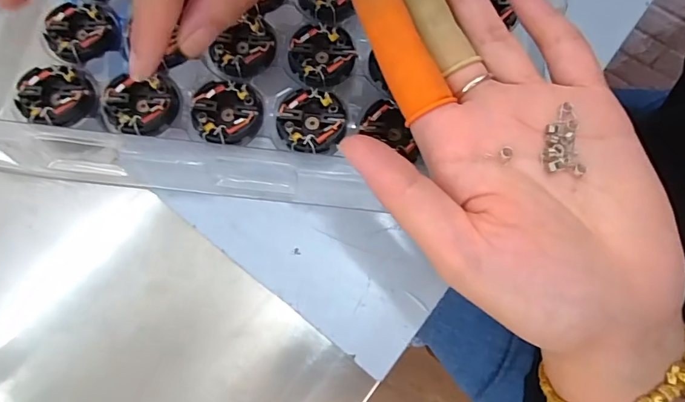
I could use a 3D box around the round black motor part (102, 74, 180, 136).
[{"bbox_3d":[-0.093,-0.044,0.209,0.032,0.009,0.029,-13,71,-7],"label":"round black motor part"}]

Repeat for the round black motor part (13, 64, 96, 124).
[{"bbox_3d":[-0.133,-0.048,0.209,0.029,0.007,0.032,-43,76,-15],"label":"round black motor part"}]

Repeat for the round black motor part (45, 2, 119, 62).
[{"bbox_3d":[-0.128,-0.083,0.222,0.031,0.006,0.033,1,70,-2],"label":"round black motor part"}]

